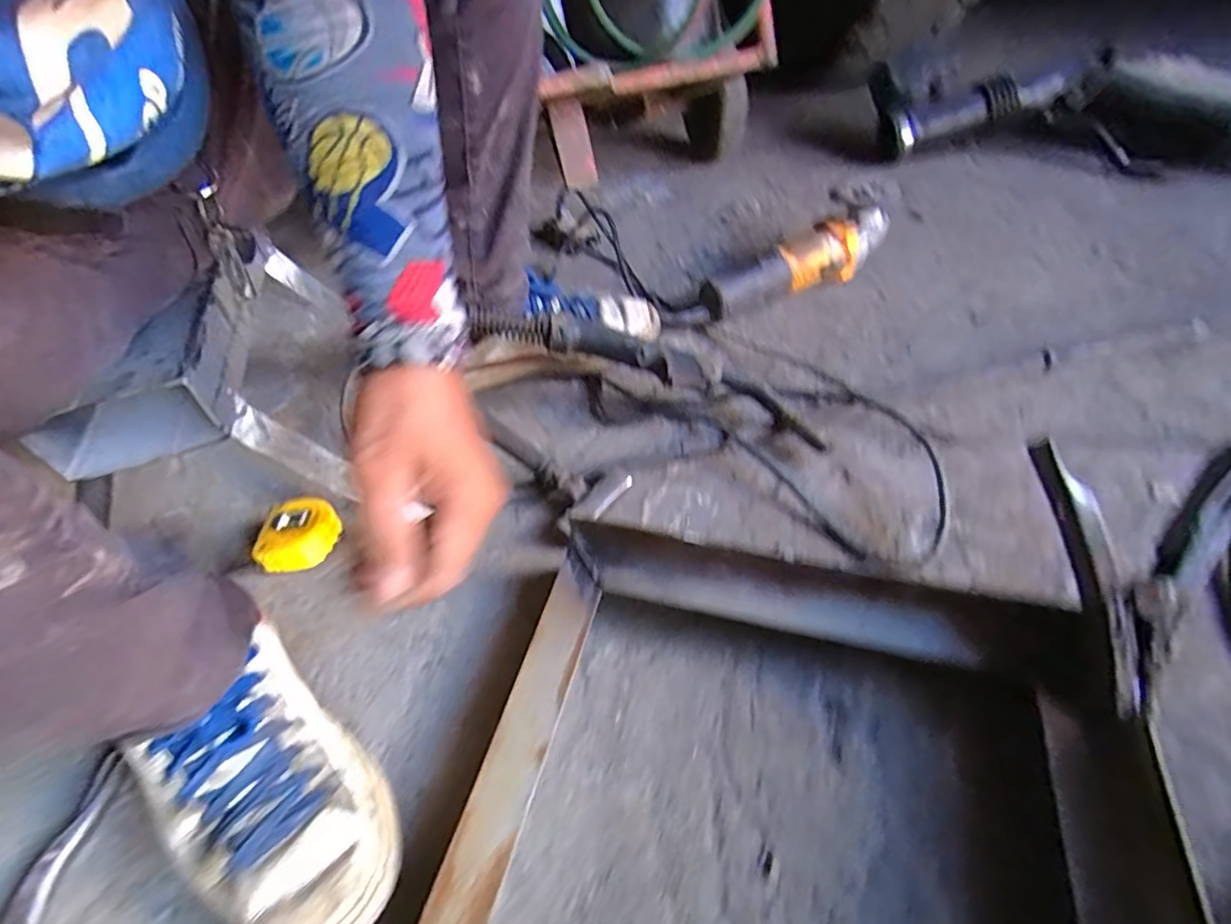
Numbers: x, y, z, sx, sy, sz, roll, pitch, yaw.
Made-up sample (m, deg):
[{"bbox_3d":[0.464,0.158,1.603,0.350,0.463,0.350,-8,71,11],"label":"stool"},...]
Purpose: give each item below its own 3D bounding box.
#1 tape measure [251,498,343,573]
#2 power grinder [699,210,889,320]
[{"bbox_3d":[-0.283,0.067,0.528,0.059,0.030,0.061,-2,49,4],"label":"tape measure"},{"bbox_3d":[0.222,-0.241,0.733,0.258,0.072,0.062,-21,49,-13],"label":"power grinder"}]

